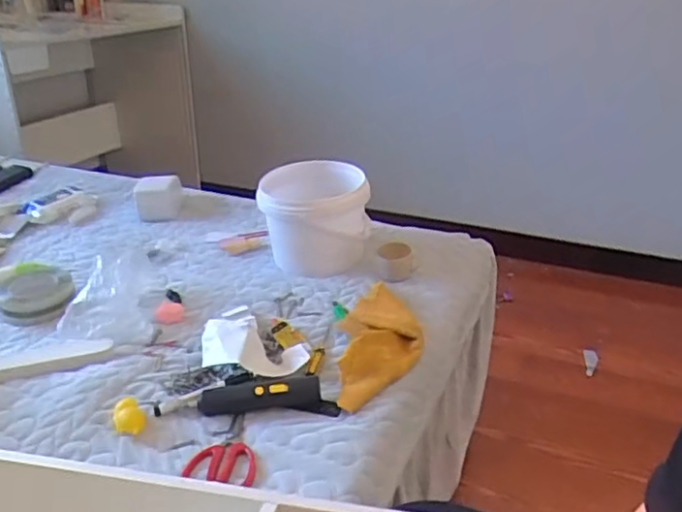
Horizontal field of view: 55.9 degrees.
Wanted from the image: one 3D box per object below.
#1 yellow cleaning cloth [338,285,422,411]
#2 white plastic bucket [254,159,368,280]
[{"bbox_3d":[0.058,0.123,0.946,0.121,0.037,0.281,4,27,6],"label":"yellow cleaning cloth"},{"bbox_3d":[-0.052,-0.078,1.209,0.189,0.163,0.202,-3,27,-7],"label":"white plastic bucket"}]

